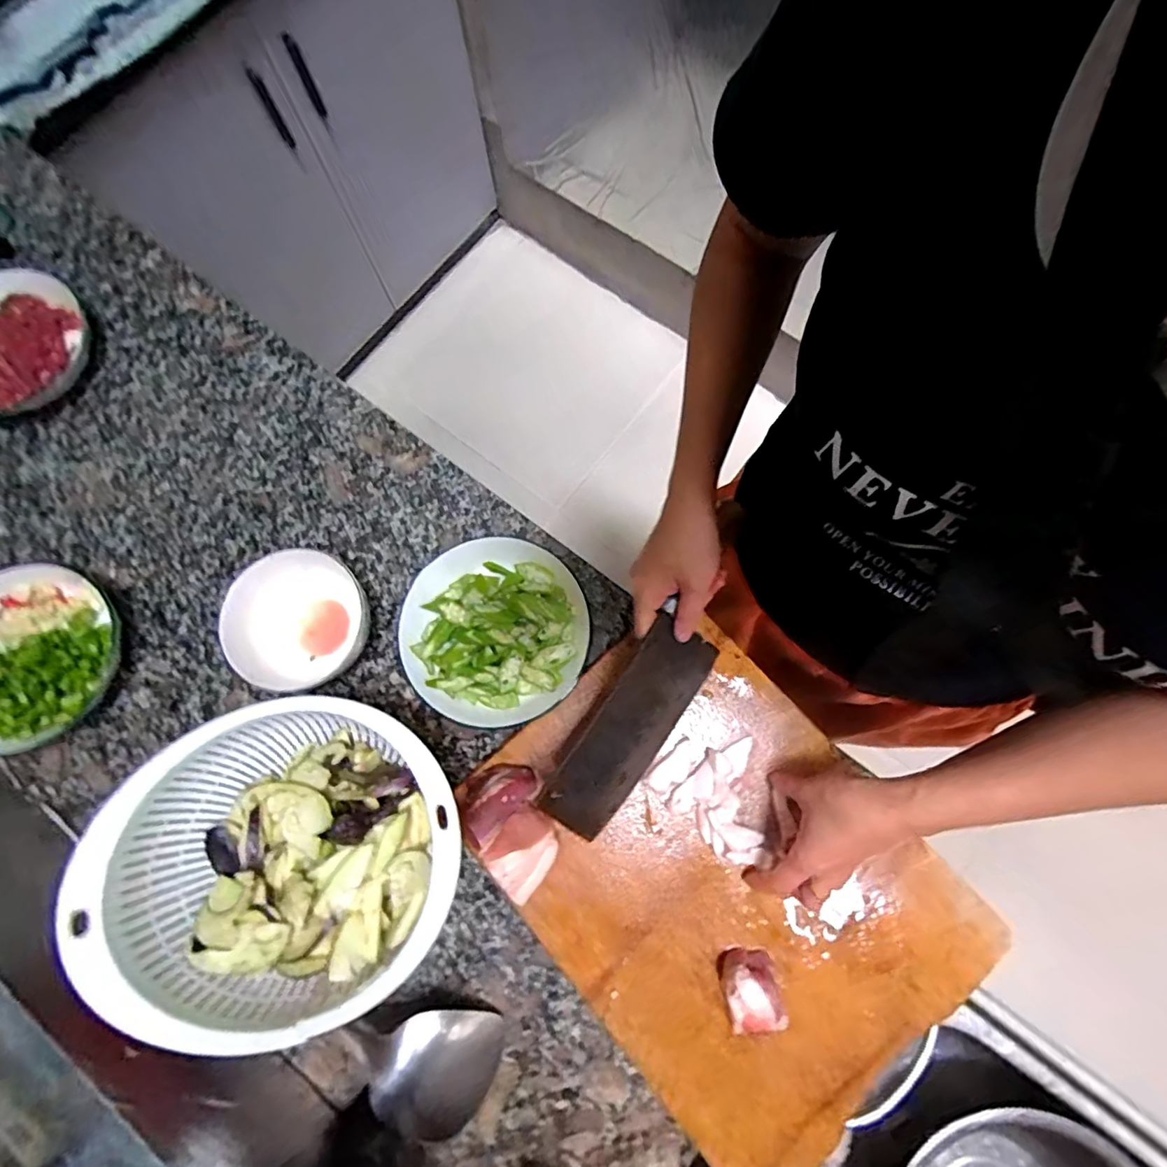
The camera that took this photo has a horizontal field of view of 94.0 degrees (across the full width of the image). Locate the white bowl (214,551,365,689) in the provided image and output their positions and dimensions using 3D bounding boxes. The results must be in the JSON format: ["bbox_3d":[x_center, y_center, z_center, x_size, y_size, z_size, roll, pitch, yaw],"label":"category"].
[{"bbox_3d":[-0.271,0.037,0.513,0.130,0.061,0.104,-43,80,-9],"label":"white bowl"}]

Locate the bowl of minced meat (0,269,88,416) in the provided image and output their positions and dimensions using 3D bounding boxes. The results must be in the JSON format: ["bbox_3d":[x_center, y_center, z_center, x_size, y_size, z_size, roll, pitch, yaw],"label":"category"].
[{"bbox_3d":[-0.633,-0.250,0.600,0.171,0.047,0.170,0,77,1],"label":"bowl of minced meat"}]

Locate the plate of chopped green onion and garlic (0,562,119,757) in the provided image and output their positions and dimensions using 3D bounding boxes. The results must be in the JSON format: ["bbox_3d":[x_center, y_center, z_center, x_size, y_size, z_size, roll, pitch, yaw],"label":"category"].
[{"bbox_3d":[-0.531,0.069,0.519,0.154,0.042,0.175,5,77,2],"label":"plate of chopped green onion and garlic"}]

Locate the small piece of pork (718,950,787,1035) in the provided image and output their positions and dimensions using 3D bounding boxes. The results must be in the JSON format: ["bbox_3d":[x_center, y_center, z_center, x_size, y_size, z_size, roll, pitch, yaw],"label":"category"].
[{"bbox_3d":[0.133,0.322,0.431,0.044,0.026,0.049,-8,77,-1],"label":"small piece of pork"}]

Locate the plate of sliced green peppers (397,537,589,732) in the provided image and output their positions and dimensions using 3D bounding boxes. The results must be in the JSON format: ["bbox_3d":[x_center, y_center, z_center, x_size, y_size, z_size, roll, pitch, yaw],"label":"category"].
[{"bbox_3d":[-0.084,0.045,0.513,0.171,0.050,0.168,0,77,1],"label":"plate of sliced green peppers"}]

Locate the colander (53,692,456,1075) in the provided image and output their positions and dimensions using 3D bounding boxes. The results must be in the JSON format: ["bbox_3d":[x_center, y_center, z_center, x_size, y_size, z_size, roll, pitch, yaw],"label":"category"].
[{"bbox_3d":[-0.231,0.215,0.444,0.240,0.111,0.249,0,77,2],"label":"colander"}]

